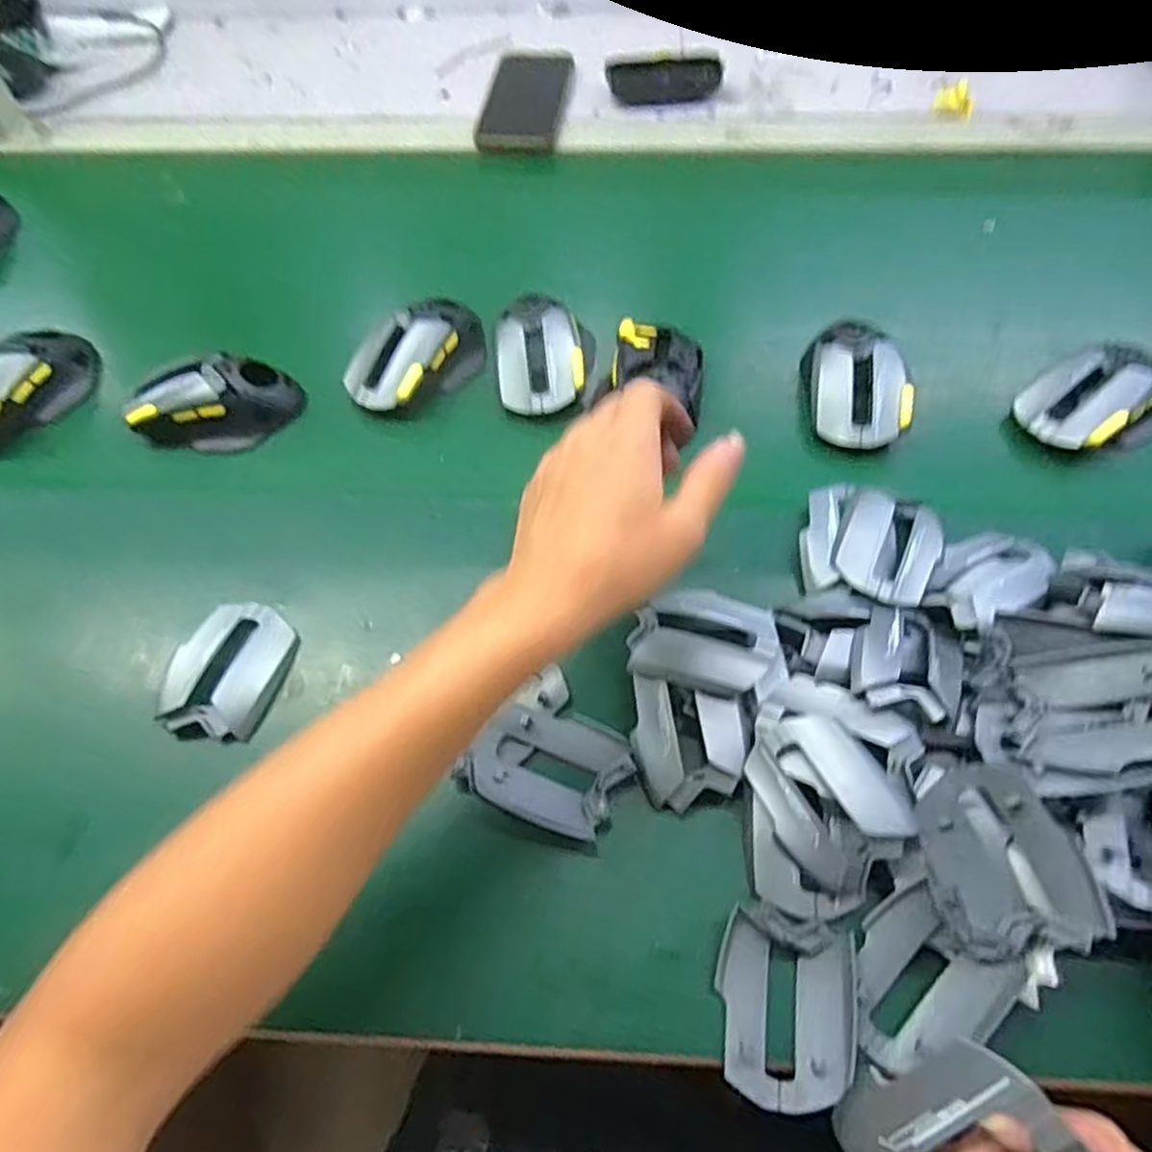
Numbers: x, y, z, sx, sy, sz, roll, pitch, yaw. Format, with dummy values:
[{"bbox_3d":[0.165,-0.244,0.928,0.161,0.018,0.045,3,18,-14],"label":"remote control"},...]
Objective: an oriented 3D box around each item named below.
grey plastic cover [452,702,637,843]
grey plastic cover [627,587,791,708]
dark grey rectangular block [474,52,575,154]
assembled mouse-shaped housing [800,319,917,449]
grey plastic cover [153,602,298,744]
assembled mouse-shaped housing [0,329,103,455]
[{"bbox_3d":[-0.013,0.102,0.396,0.079,0.020,0.061,21,61,14],"label":"grey plastic cover"},{"bbox_3d":[0.075,0.036,0.411,0.084,0.017,0.060,14,60,10],"label":"grey plastic cover"},{"bbox_3d":[-0.050,-0.459,0.713,0.077,0.014,0.160,6,59,5],"label":"dark grey rectangular block"},{"bbox_3d":[0.194,-0.129,0.516,0.066,0.045,0.095,5,59,5],"label":"assembled mouse-shaped housing"},{"bbox_3d":[-0.199,0.055,0.426,0.057,0.021,0.080,16,60,11],"label":"grey plastic cover"},{"bbox_3d":[-0.404,-0.136,0.538,0.058,0.046,0.116,37,66,21],"label":"assembled mouse-shaped housing"}]

